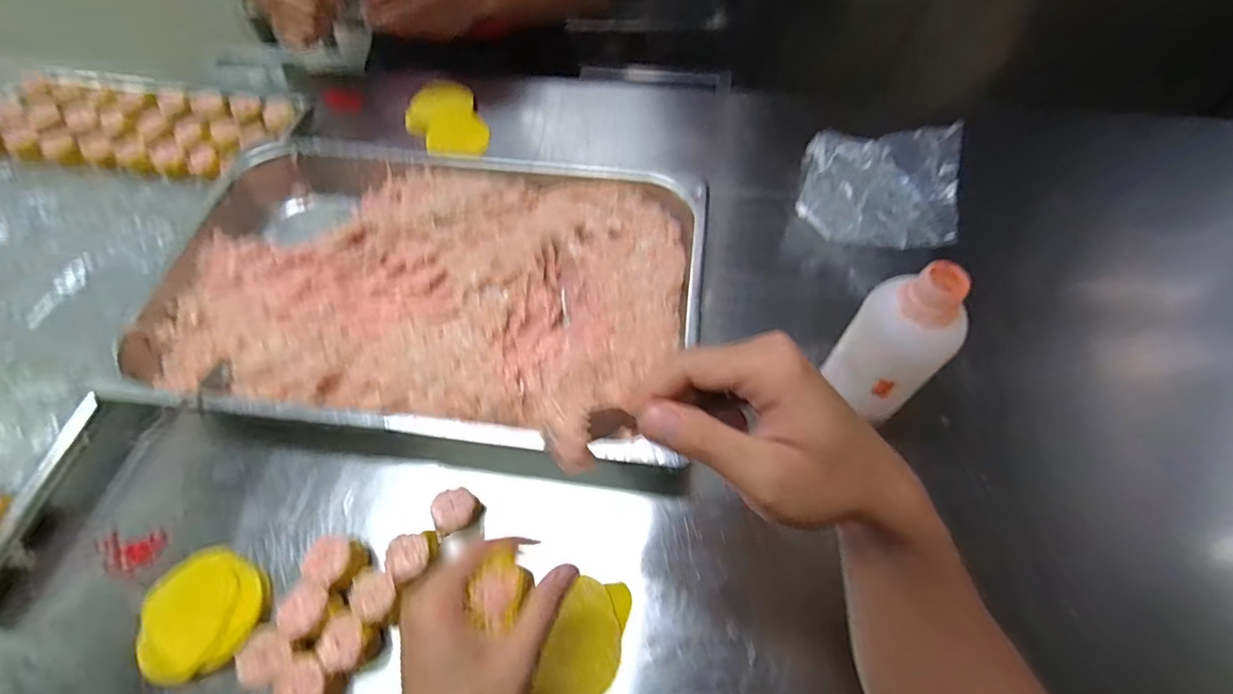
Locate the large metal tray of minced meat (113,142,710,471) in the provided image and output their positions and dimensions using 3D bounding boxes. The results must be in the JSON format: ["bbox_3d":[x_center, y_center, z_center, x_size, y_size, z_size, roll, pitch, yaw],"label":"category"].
[{"bbox_3d":[-0.182,-0.063,0.540,0.516,0.054,0.334,9,60,6],"label":"large metal tray of minced meat"}]

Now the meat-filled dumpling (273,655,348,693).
[{"bbox_3d":[-0.221,0.244,0.383,0.040,0.027,0.036,23,62,13],"label":"meat-filled dumpling"}]

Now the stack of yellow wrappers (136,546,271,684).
[{"bbox_3d":[-0.322,0.210,0.414,0.085,0.025,0.090,30,64,17],"label":"stack of yellow wrappers"}]

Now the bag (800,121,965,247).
[{"bbox_3d":[0.302,-0.186,0.606,0.170,0.067,0.142,16,61,9],"label":"bag"}]

